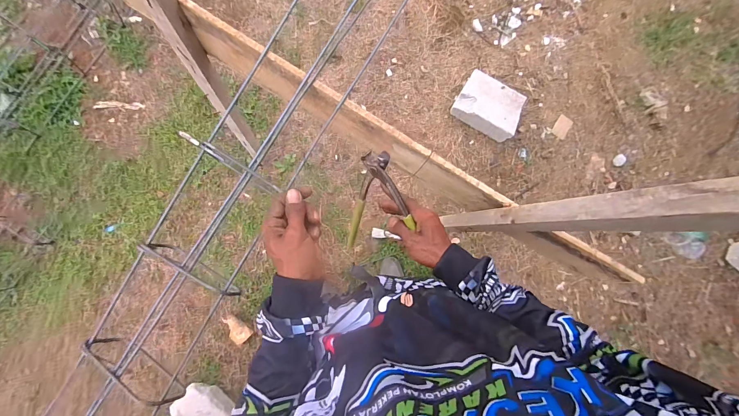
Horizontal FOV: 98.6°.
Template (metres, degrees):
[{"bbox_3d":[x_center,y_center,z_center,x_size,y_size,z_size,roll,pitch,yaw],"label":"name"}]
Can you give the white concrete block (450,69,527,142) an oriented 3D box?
[{"bbox_3d":[0.528,-0.446,1.399,0.282,0.096,0.215,33,84,-1],"label":"white concrete block"}]

